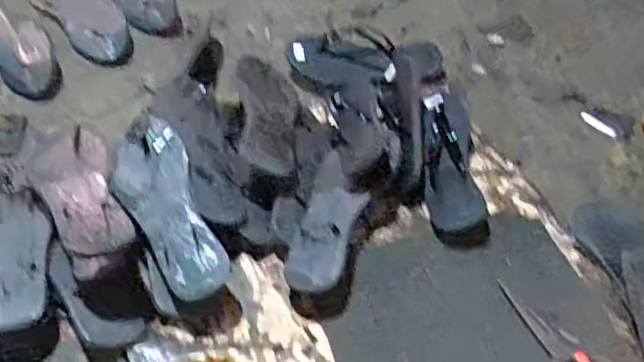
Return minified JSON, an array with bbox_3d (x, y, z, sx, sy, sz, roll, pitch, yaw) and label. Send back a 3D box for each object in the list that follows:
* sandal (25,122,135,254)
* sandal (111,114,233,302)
[{"bbox_3d":[-0.261,0.005,0.696,0.079,0.041,0.206,-19,42,-18],"label":"sandal"},{"bbox_3d":[-0.168,0.029,0.720,0.081,0.028,0.217,-27,70,-3],"label":"sandal"}]

